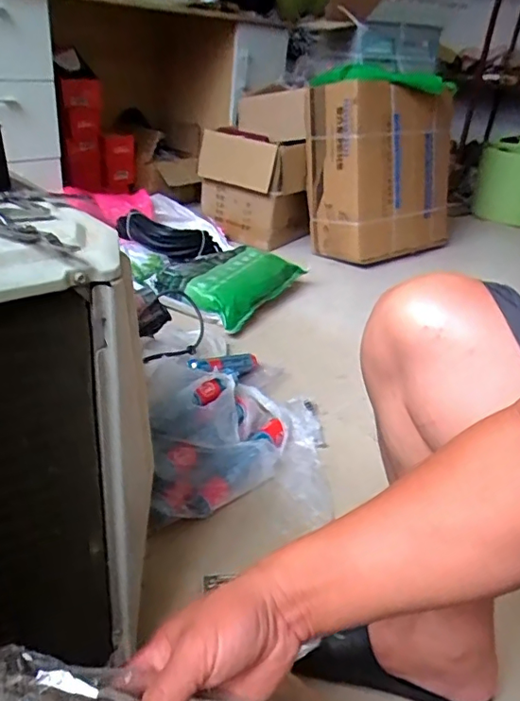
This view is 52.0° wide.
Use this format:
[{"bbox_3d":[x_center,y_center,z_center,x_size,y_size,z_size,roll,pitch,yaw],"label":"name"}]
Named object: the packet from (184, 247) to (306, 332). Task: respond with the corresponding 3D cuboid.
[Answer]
[{"bbox_3d":[-0.047,-0.195,1.607,0.187,0.094,0.426,20,33,22],"label":"packet"}]

